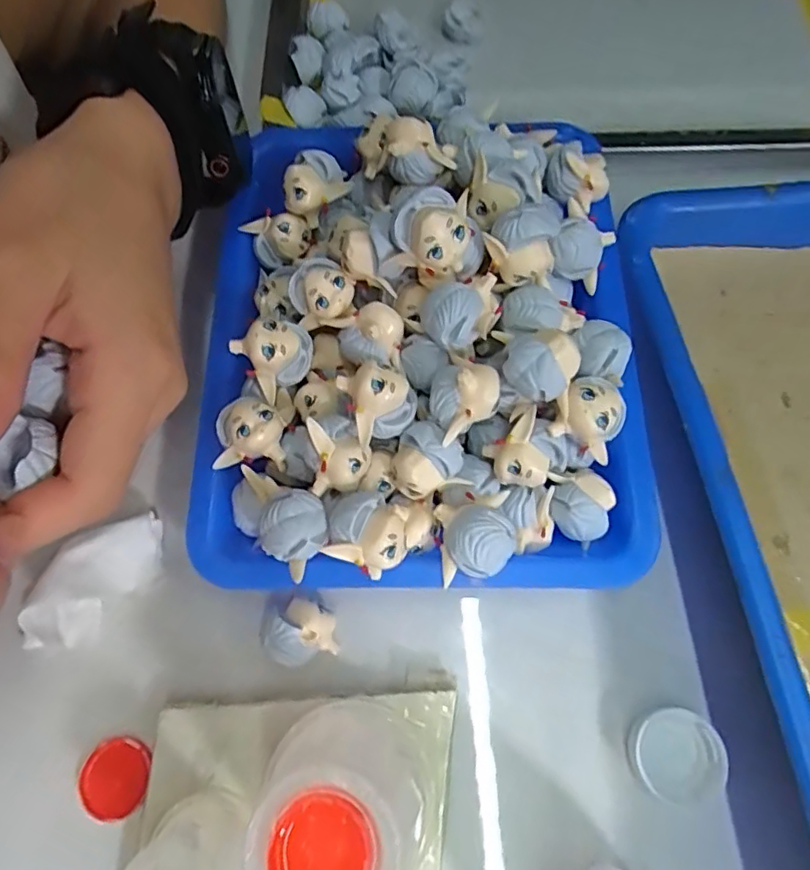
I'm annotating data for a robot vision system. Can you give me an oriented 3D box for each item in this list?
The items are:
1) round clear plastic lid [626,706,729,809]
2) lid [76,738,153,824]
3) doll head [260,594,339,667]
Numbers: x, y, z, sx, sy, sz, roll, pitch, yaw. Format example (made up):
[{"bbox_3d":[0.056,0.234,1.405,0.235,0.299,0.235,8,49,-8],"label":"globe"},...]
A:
[{"bbox_3d":[0.096,0.113,0.202,0.033,0.008,0.029,29,73,12],"label":"round clear plastic lid"},{"bbox_3d":[-0.105,0.124,0.206,0.025,0.004,0.026,23,72,11],"label":"lid"},{"bbox_3d":[-0.038,0.072,0.211,0.023,0.027,0.023,-2,69,1],"label":"doll head"}]

